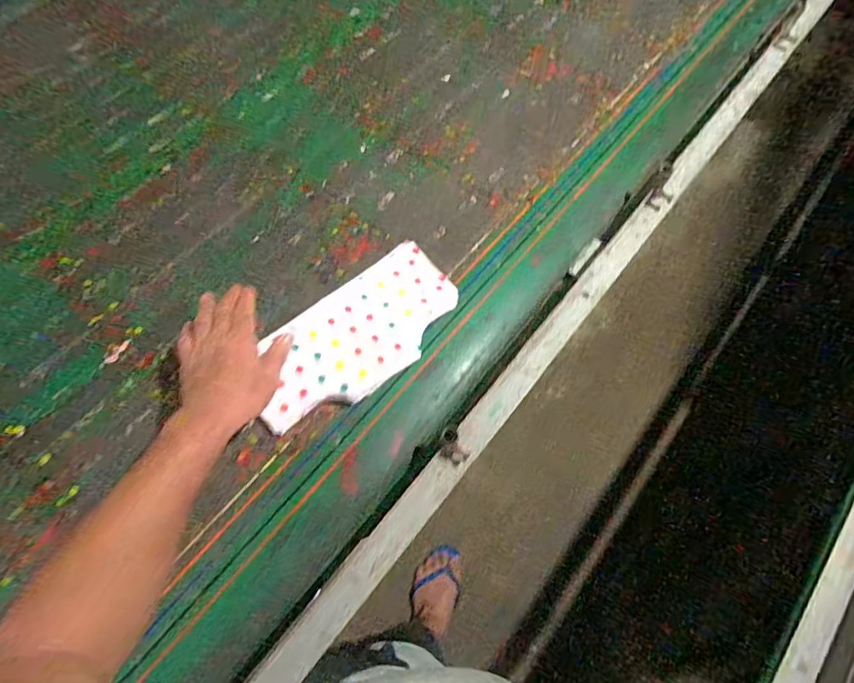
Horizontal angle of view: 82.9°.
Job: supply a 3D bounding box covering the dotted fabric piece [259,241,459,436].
[{"bbox_3d":[-0.092,-0.007,0.636,0.140,0.020,0.296,39,71,16],"label":"dotted fabric piece"}]

